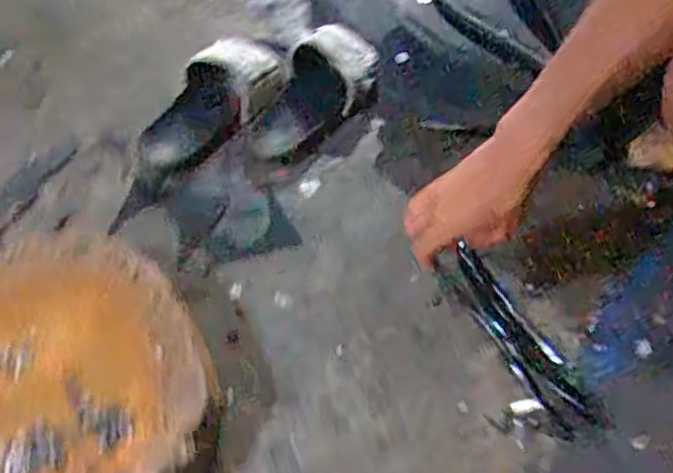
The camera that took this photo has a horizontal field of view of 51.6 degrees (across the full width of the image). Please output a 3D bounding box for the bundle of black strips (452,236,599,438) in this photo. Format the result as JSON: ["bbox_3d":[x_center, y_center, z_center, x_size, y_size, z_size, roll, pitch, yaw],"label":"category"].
[{"bbox_3d":[0.202,0.114,0.776,0.050,0.030,0.225,-30,77,-16],"label":"bundle of black strips"}]

